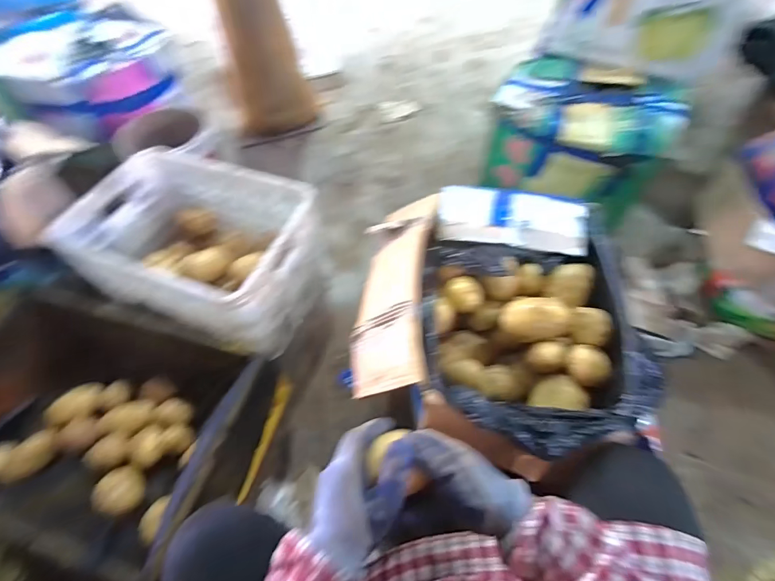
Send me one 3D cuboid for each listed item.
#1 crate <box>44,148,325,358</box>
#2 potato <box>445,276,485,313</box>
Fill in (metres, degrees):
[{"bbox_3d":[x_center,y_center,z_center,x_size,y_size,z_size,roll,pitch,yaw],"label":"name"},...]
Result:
[{"bbox_3d":[-0.448,-0.099,0.975,0.510,0.289,0.390,19,57,12],"label":"crate"},{"bbox_3d":[0.141,0.007,0.706,0.069,0.051,0.047,25,58,15],"label":"potato"}]

